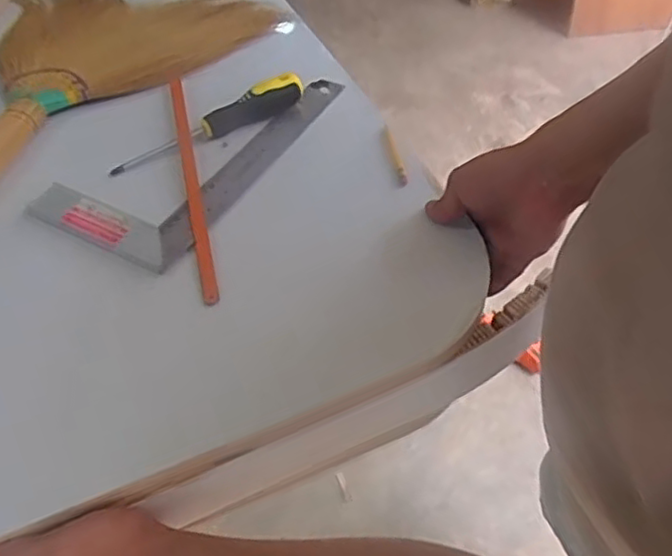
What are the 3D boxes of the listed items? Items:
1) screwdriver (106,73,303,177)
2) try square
[{"bbox_3d":[-0.123,-0.155,0.639,0.201,0.030,0.025,-26,54,-19],"label":"screwdriver"},{"bbox_3d":[-0.129,-0.127,0.639,0.154,0.013,0.299,27,55,19],"label":"try square"}]

